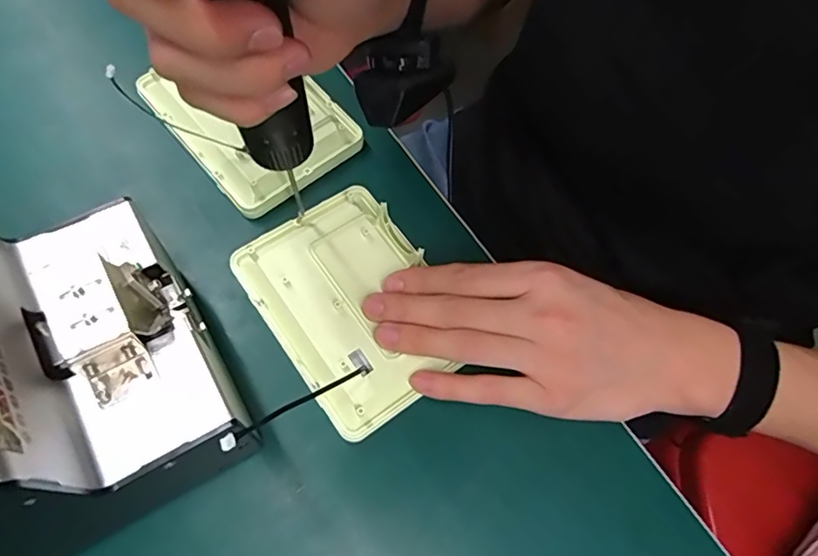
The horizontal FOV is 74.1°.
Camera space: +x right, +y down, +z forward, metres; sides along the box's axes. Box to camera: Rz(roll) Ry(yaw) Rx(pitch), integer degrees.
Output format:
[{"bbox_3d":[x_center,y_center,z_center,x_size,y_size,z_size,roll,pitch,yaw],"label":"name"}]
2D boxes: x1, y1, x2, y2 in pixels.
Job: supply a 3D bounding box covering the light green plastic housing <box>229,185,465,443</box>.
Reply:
[{"bbox_3d":[-0.034,0.013,0.320,0.096,0.015,0.134,-34,73,-10],"label":"light green plastic housing"}]

